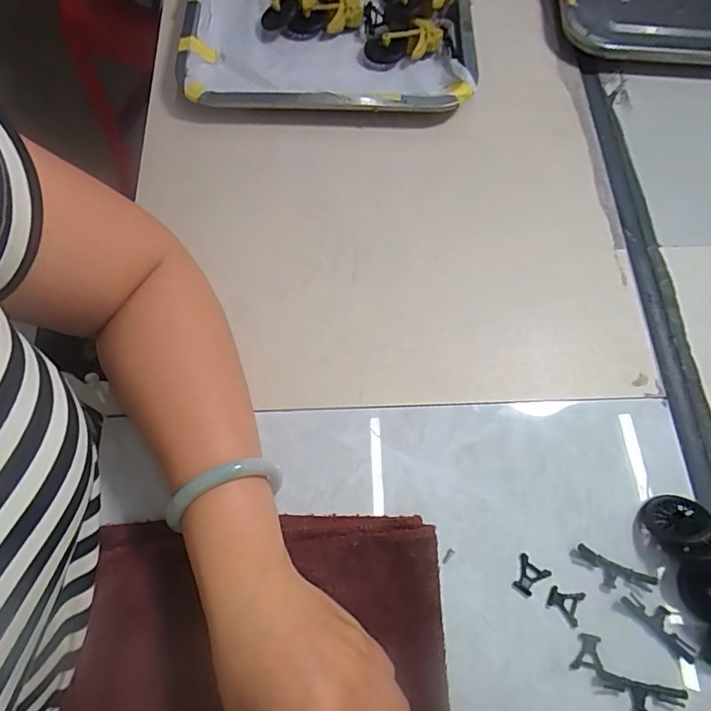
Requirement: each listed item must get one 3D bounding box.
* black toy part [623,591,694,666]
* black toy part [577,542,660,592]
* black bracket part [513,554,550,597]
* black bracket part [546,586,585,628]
[{"bbox_3d":[0.189,0.164,0.301,0.016,0.005,0.048,-42,77,-16],"label":"black toy part"},{"bbox_3d":[0.164,0.140,0.309,0.049,0.005,0.020,24,71,7],"label":"black toy part"},{"bbox_3d":[0.110,0.140,0.309,0.020,0.004,0.021,36,73,11],"label":"black bracket part"},{"bbox_3d":[0.131,0.155,0.303,0.021,0.004,0.021,25,71,8],"label":"black bracket part"}]

